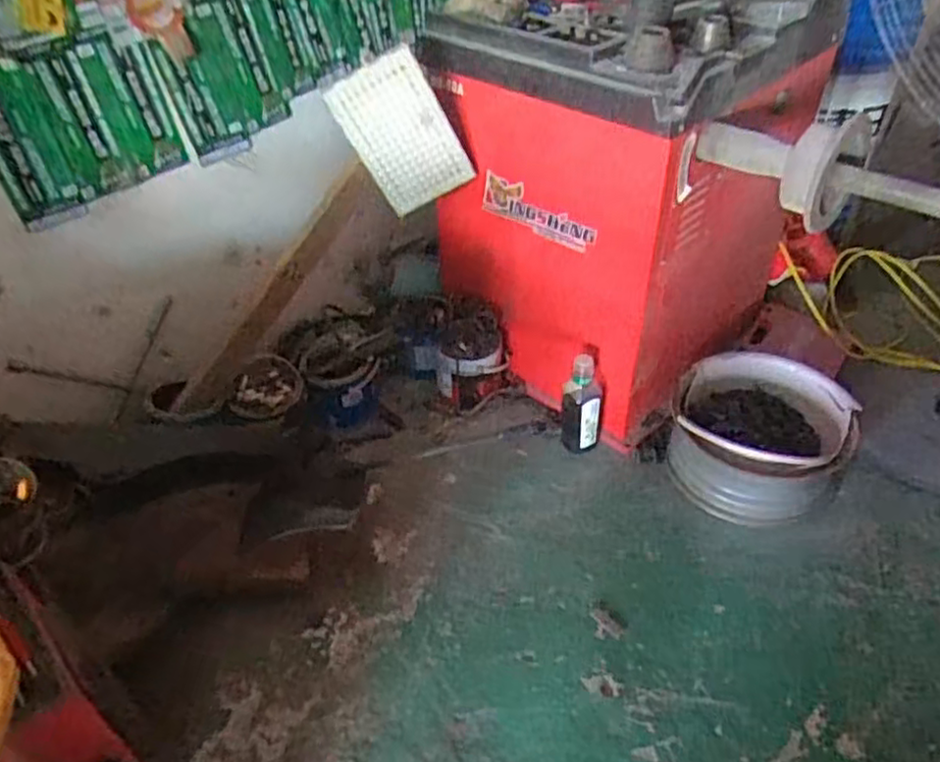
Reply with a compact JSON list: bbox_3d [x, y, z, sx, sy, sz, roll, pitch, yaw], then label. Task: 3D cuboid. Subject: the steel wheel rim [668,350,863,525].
[{"bbox_3d":[0.593,0.117,1.440,0.348,0.153,0.351,14,44,19],"label":"steel wheel rim"}]

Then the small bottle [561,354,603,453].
[{"bbox_3d":[0.238,0.052,1.487,0.087,0.226,0.083,2,42,6],"label":"small bottle"}]

